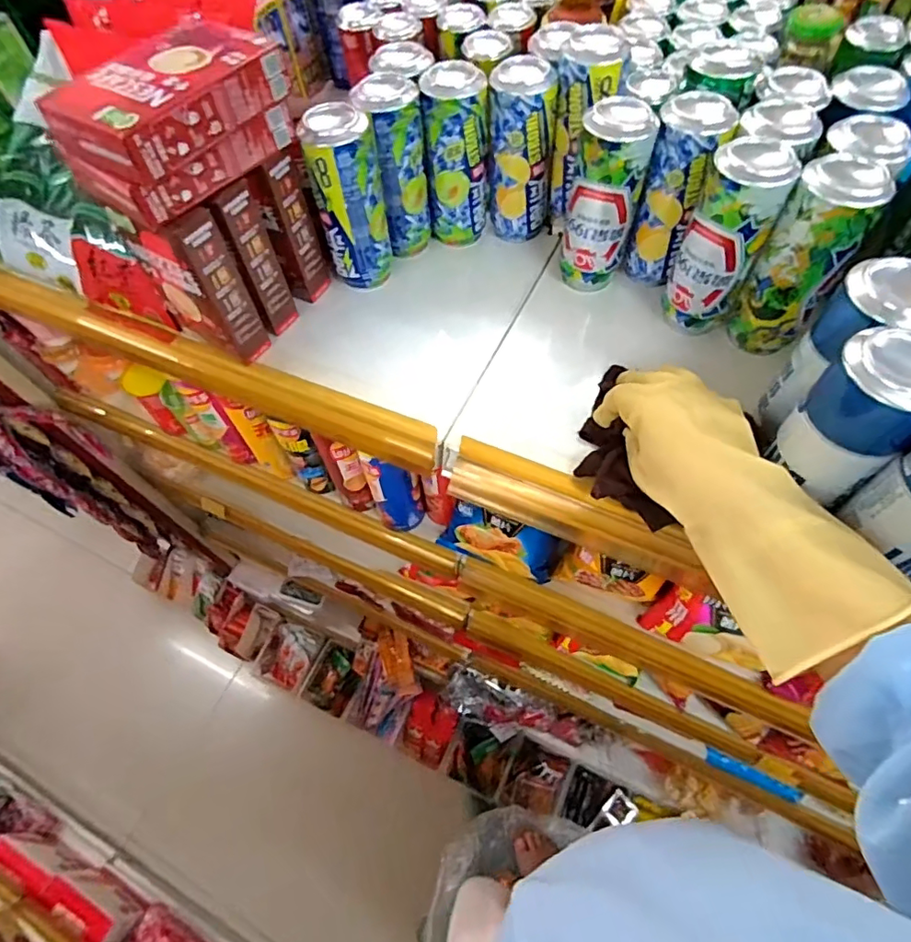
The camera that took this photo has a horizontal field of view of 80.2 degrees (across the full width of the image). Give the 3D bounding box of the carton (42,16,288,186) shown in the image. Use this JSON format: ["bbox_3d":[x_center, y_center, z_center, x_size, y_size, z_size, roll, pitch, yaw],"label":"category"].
[{"bbox_3d":[-0.216,-0.286,0.409,0.099,0.041,0.157,31,66,19],"label":"carton"}]

